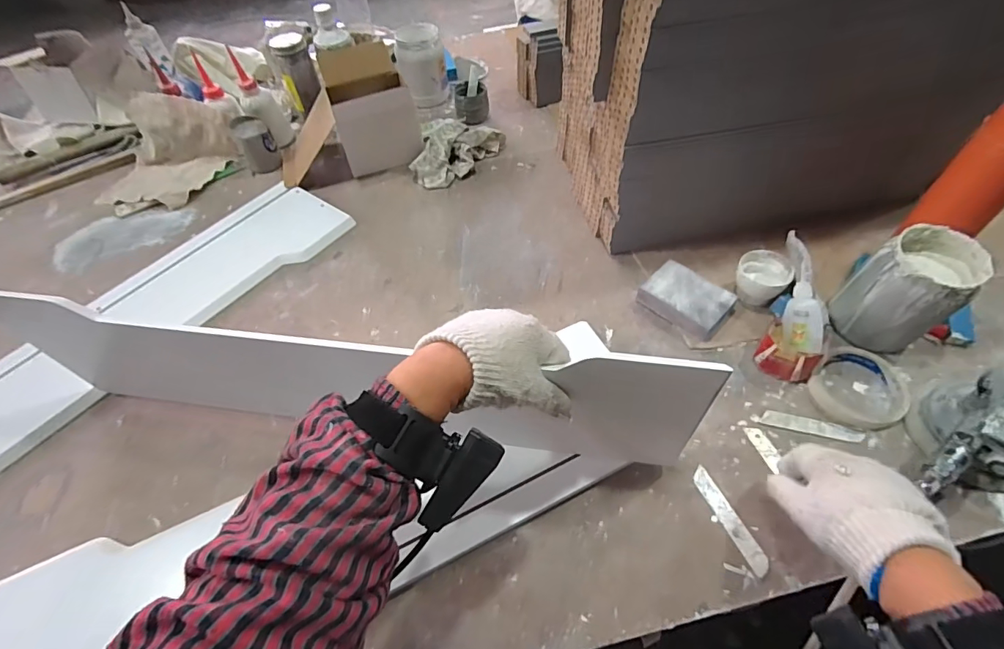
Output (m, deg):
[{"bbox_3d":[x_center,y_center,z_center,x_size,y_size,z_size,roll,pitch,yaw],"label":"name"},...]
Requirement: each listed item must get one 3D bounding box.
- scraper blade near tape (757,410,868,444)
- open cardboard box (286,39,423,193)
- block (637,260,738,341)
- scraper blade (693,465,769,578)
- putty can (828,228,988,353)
[{"bbox_3d":[0.328,0.108,0.491,0.099,0.006,0.020,10,55,10],"label":"scraper blade near tape"},{"bbox_3d":[-0.268,-0.353,0.782,0.233,0.116,0.175,-14,54,-6],"label":"open cardboard box"},{"bbox_3d":[0.231,-0.030,0.584,0.073,0.034,0.102,-40,60,-23],"label":"block"},{"bbox_3d":[0.214,0.184,0.440,0.020,0.004,0.099,-25,55,-6],"label":"scraper blade"},{"bbox_3d":[0.439,-0.035,0.508,0.090,0.113,0.089,-1,58,2],"label":"putty can"}]

